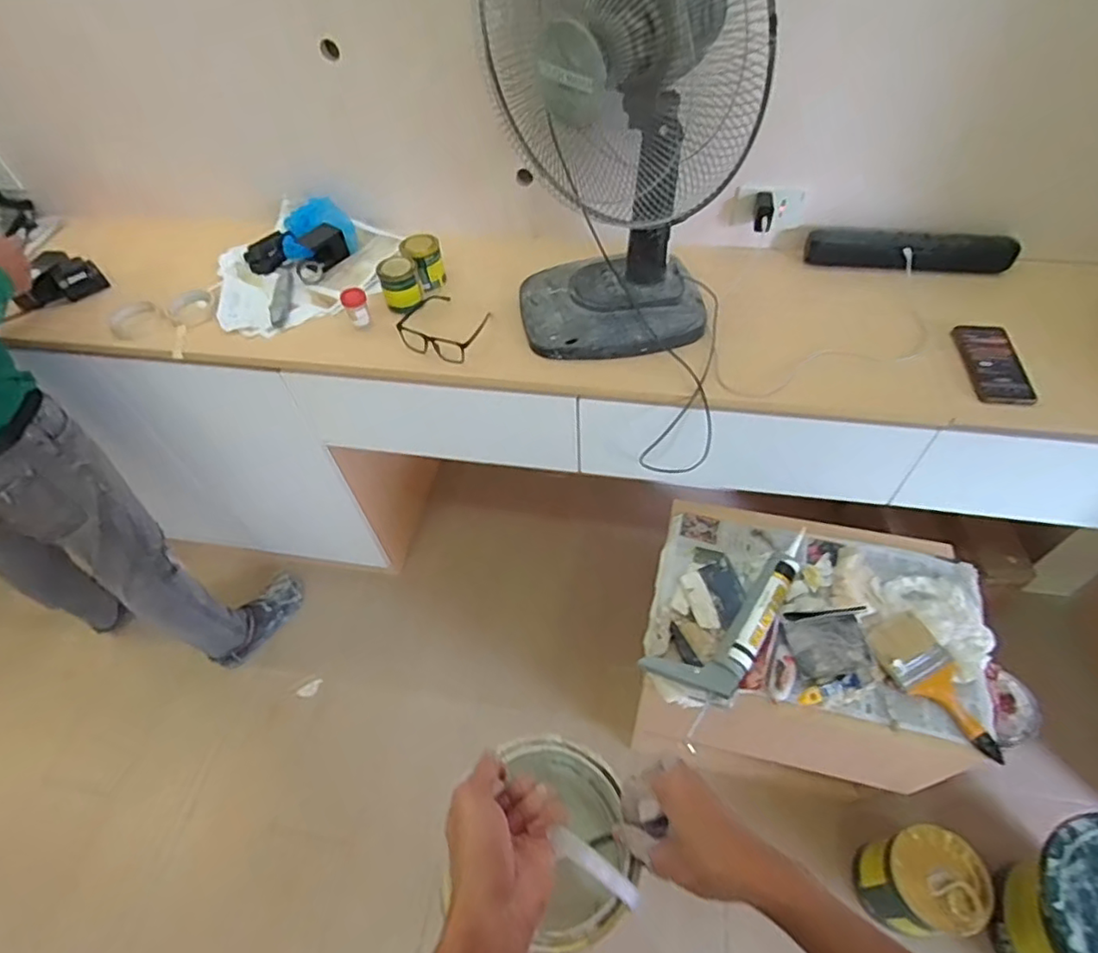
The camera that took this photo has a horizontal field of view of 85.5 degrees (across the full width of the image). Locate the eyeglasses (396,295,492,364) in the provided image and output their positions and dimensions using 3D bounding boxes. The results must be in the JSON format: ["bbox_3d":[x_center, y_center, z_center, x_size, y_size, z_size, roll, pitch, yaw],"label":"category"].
[{"bbox_3d":[-0.180,-0.273,1.023,0.134,0.045,0.146,15,56,15],"label":"eyeglasses"}]

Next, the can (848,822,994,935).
[{"bbox_3d":[0.669,0.735,1.074,0.157,0.182,0.156,-2,53,3],"label":"can"}]

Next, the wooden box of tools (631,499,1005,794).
[{"bbox_3d":[0.475,0.352,1.165,0.558,0.538,0.364,4,54,8],"label":"wooden box of tools"}]

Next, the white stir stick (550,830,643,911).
[{"bbox_3d":[0.040,0.299,0.449,0.015,0.112,0.004,-49,25,-20],"label":"white stir stick"}]

